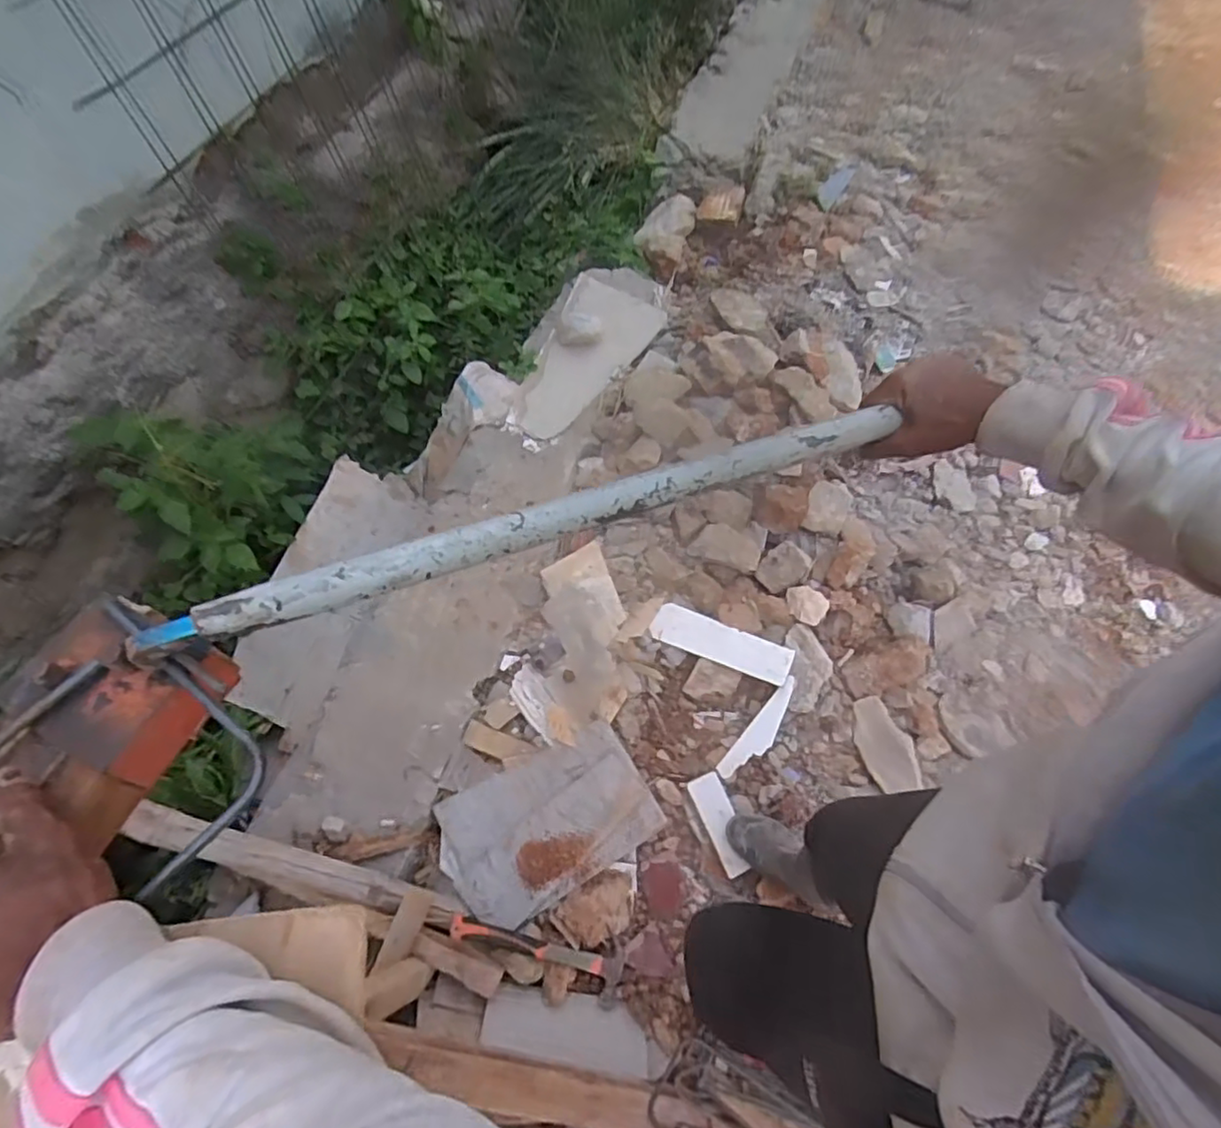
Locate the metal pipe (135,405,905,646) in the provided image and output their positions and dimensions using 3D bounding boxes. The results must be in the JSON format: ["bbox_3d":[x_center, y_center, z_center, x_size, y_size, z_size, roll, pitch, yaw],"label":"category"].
[{"bbox_3d":[-0.019,-0.040,0.474,0.568,0.018,0.022,-18,68,-19],"label":"metal pipe"}]

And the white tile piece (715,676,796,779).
[{"bbox_3d":[0.338,0.372,1.415,0.061,0.017,0.261,40,81,3],"label":"white tile piece"}]

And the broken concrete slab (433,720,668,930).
[{"bbox_3d":[-0.128,0.531,1.318,0.425,0.029,0.278,-26,66,-14],"label":"broken concrete slab"}]

